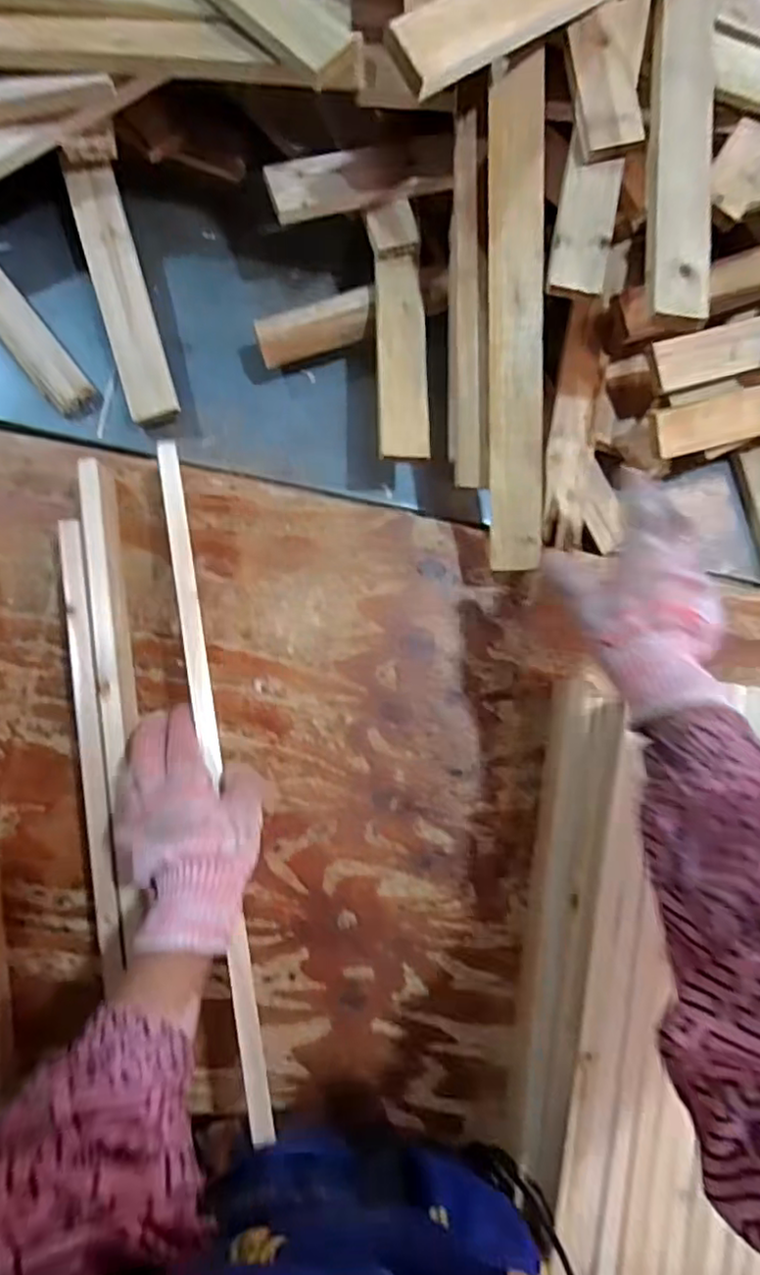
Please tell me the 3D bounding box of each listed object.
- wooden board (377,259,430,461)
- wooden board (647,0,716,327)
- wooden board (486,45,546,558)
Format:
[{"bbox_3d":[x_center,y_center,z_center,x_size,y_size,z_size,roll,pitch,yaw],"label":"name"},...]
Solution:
[{"bbox_3d":[0.019,-0.236,0.535,0.040,0.012,0.178,0,83,-7],"label":"wooden board"},{"bbox_3d":[0.219,-0.362,0.464,0.043,0.017,0.281,6,83,-7],"label":"wooden board"},{"bbox_3d":[0.106,-0.235,0.495,0.040,0.017,0.361,-3,101,-6],"label":"wooden board"}]

